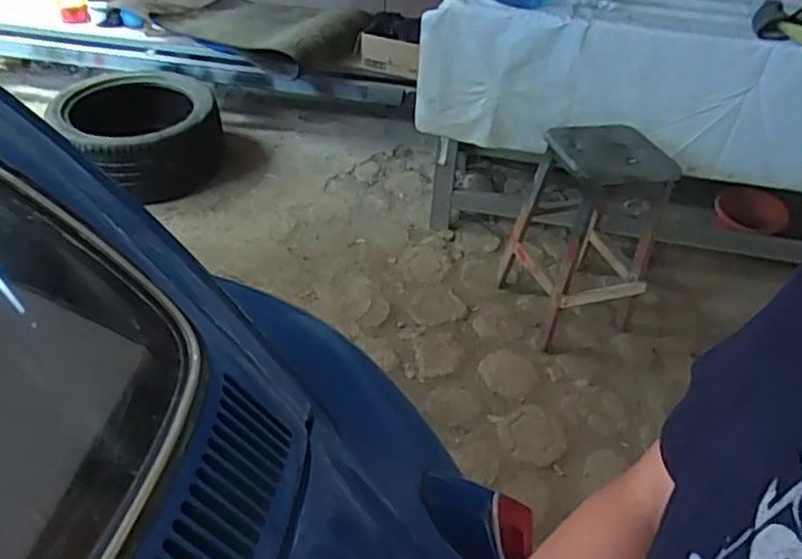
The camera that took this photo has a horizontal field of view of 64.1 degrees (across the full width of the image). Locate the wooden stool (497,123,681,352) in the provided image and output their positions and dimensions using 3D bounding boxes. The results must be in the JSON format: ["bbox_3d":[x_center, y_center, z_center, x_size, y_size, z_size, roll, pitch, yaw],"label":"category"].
[{"bbox_3d":[0.559,-0.131,1.890,0.344,0.594,0.336,-15,43,-18],"label":"wooden stool"}]

